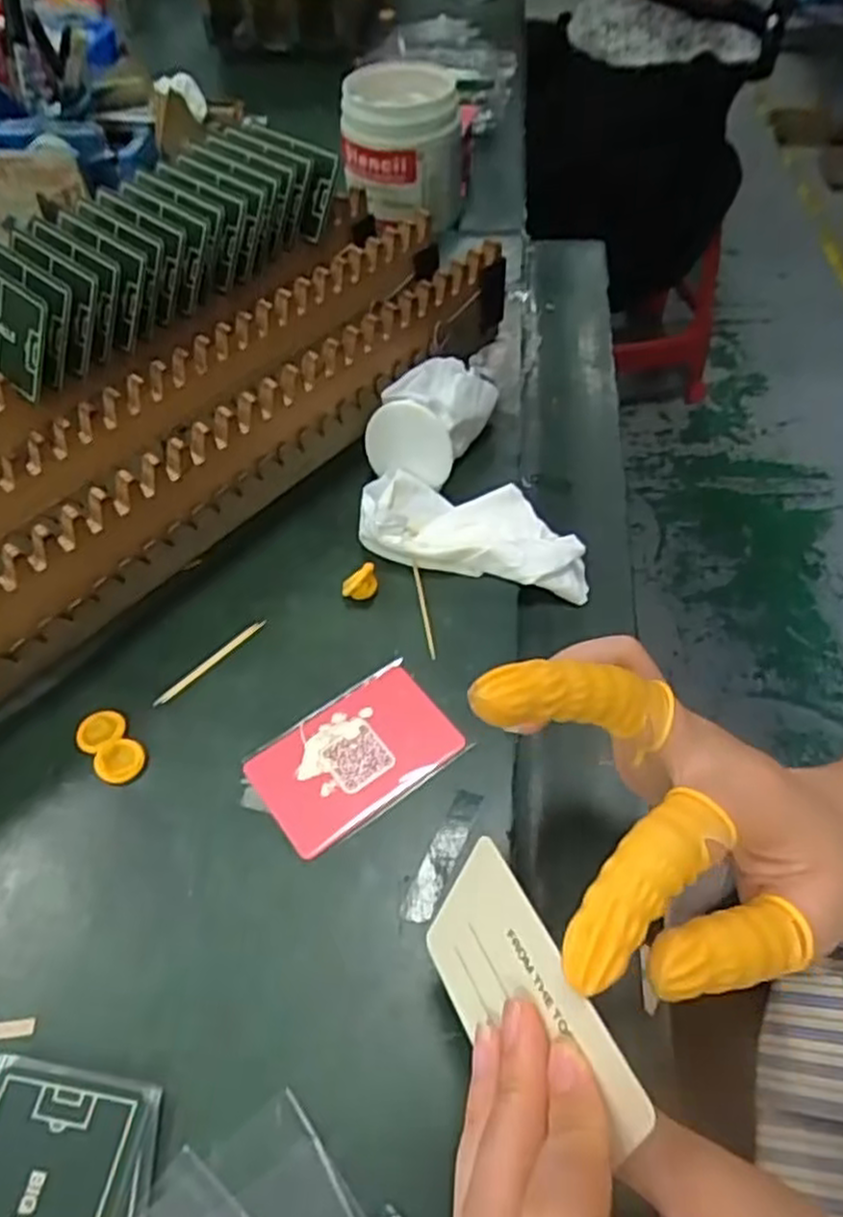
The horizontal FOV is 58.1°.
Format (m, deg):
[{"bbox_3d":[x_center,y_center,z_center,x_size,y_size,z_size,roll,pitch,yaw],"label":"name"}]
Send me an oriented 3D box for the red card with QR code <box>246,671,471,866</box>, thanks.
[{"bbox_3d":[-0.029,0.064,0.335,0.085,0.004,0.055,-32,59,-20],"label":"red card with QR code"}]

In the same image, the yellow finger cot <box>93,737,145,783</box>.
[{"bbox_3d":[-0.133,0.067,0.334,0.020,0.006,0.020,-1,54,1],"label":"yellow finger cot"}]

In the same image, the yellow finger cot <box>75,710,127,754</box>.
[{"bbox_3d":[-0.145,0.055,0.344,0.021,0.005,0.020,-1,54,1],"label":"yellow finger cot"}]

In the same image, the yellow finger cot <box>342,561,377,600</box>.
[{"bbox_3d":[-0.031,-0.013,0.382,0.018,0.016,0.012,-10,54,-6],"label":"yellow finger cot"}]

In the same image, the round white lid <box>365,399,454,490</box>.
[{"bbox_3d":[-0.007,-0.091,0.415,0.049,0.042,0.011,12,30,10],"label":"round white lid"}]

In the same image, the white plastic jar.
[{"bbox_3d":[-0.013,-0.381,0.620,0.092,0.100,0.107,2,53,4],"label":"white plastic jar"}]

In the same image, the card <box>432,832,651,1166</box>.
[{"bbox_3d":[0.027,0.113,0.216,0.004,0.051,0.083,3,32,-33],"label":"card"}]

